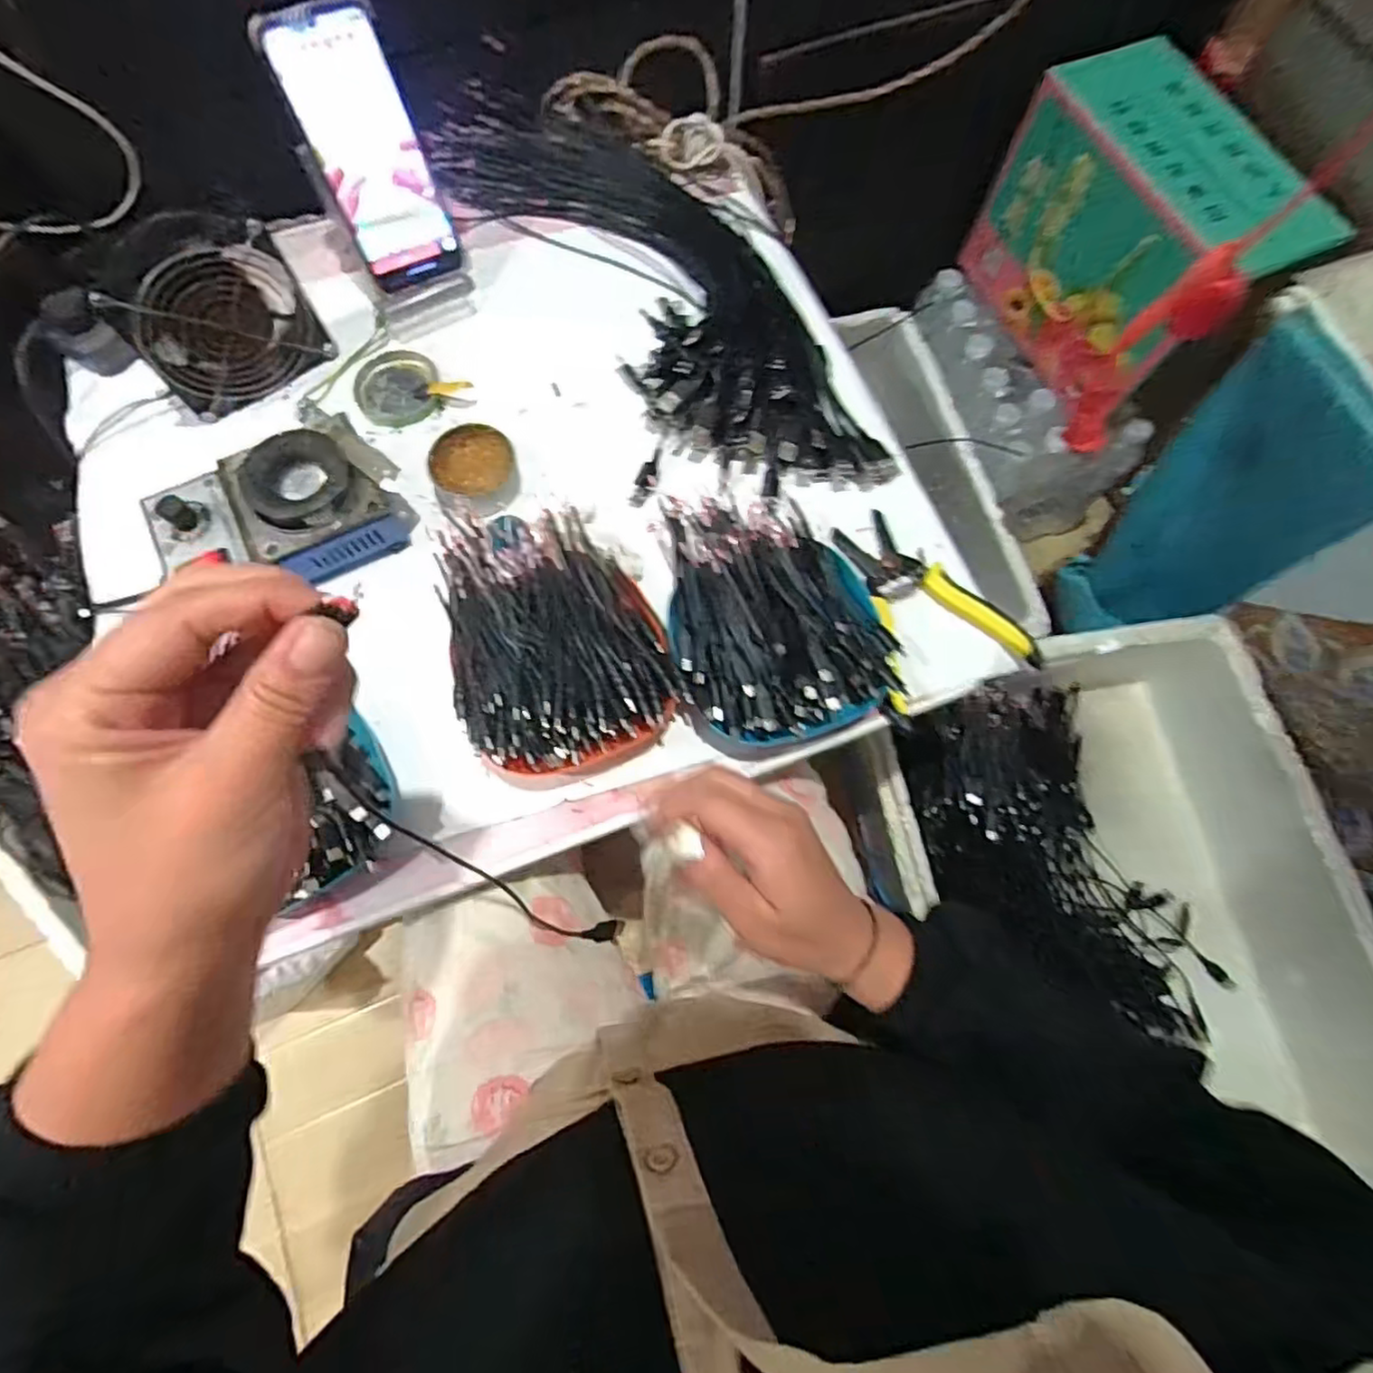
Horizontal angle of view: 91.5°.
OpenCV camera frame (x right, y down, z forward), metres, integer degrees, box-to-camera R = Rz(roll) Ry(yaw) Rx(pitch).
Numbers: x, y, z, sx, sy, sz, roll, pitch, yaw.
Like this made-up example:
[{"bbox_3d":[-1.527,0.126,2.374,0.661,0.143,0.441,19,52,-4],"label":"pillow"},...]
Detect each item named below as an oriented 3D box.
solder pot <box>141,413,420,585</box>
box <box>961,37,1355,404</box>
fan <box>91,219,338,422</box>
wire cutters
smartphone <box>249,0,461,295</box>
[{"bbox_3d":[-0.278,-0.119,0.467,0.149,0.057,0.101,-35,78,-11],"label":"solder pot"},{"bbox_3d":[0.529,-0.531,0.812,0.171,0.231,0.325,-18,75,-7],"label":"box"},{"bbox_3d":[-0.338,-0.268,0.481,0.118,0.110,0.050,-38,79,-11],"label":"fan"},{"bbox_3d":[0.163,-0.060,0.481,0.116,0.028,0.152,-26,76,-9],"label":"wire cutters"},{"bbox_3d":[-0.232,-0.393,0.495,0.074,0.164,0.011,-24,37,-8],"label":"smartphone"}]

